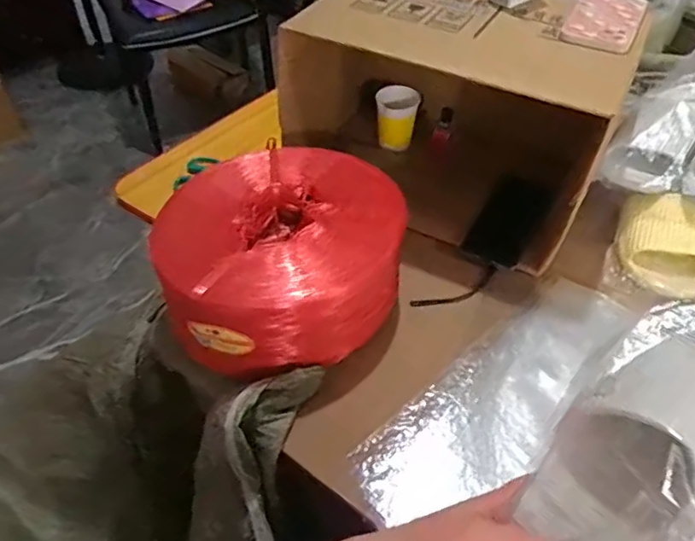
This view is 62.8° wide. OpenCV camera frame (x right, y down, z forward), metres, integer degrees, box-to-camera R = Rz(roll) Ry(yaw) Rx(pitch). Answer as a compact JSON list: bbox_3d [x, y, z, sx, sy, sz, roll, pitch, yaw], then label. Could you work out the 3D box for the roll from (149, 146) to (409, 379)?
[{"bbox_3d":[-0.072,-0.024,0.677,0.271,0.116,0.270,0,46,0],"label":"roll"}]

